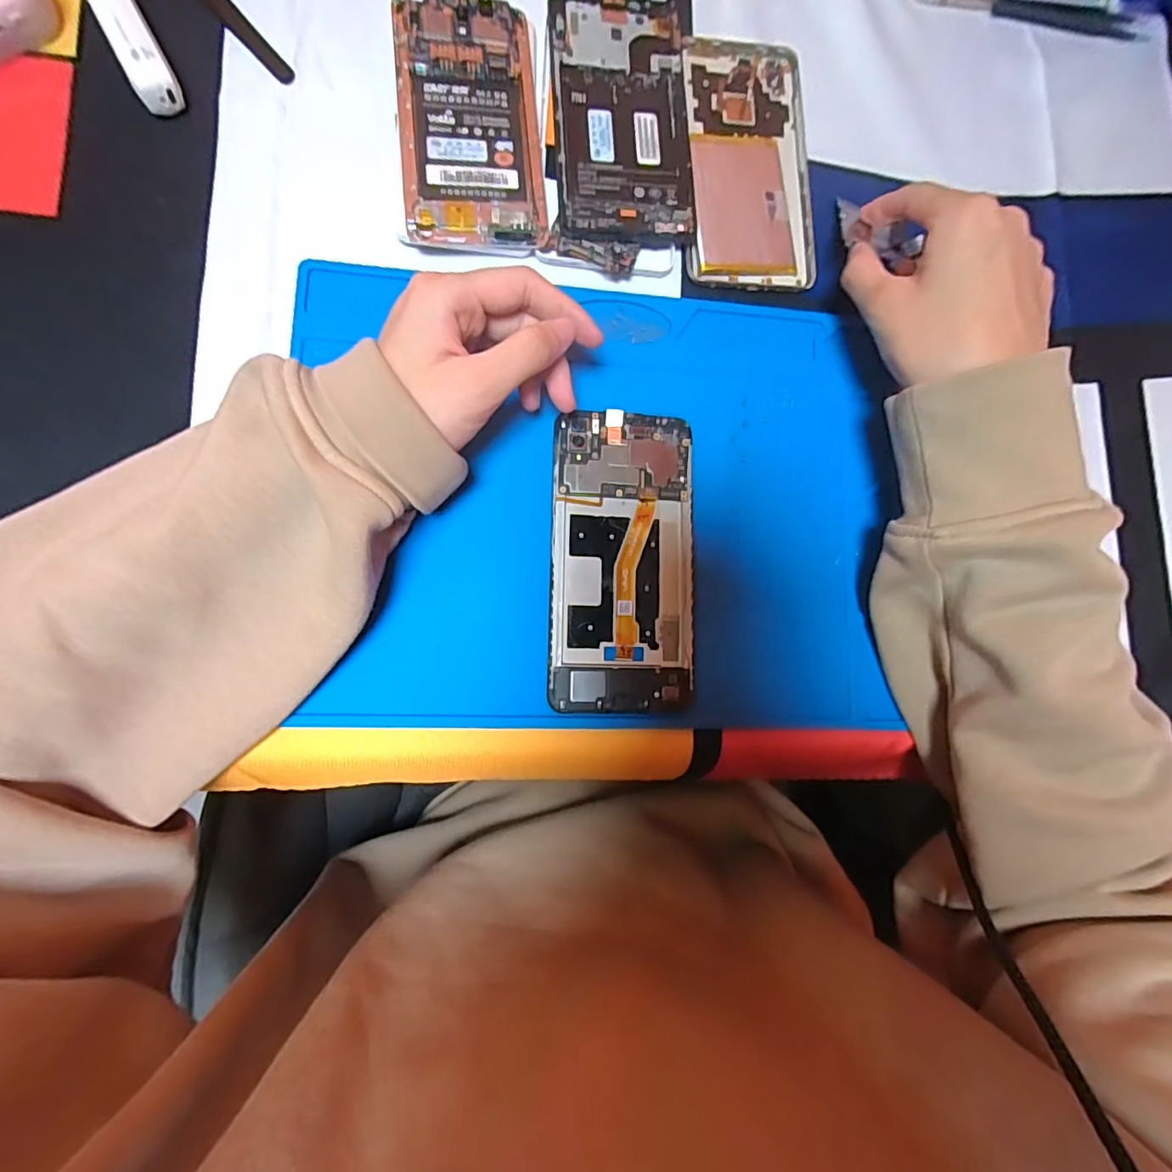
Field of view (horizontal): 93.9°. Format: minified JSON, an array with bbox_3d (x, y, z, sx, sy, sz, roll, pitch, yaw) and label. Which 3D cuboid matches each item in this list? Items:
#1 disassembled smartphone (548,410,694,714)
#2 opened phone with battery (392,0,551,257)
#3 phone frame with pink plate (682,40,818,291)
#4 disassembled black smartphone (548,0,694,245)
[{"bbox_3d":[0.019,-0.013,0.272,0.070,0.007,0.147,2,83,-7],"label":"disassembled smartphone"},{"bbox_3d":[-0.060,-0.240,0.287,0.072,0.015,0.137,-4,84,-8],"label":"opened phone with battery"},{"bbox_3d":[0.092,-0.243,0.308,0.072,0.006,0.152,0,83,-7],"label":"phone frame with pink plate"},{"bbox_3d":[0.019,-0.256,0.299,0.073,0.011,0.146,-2,84,-8],"label":"disassembled black smartphone"}]

